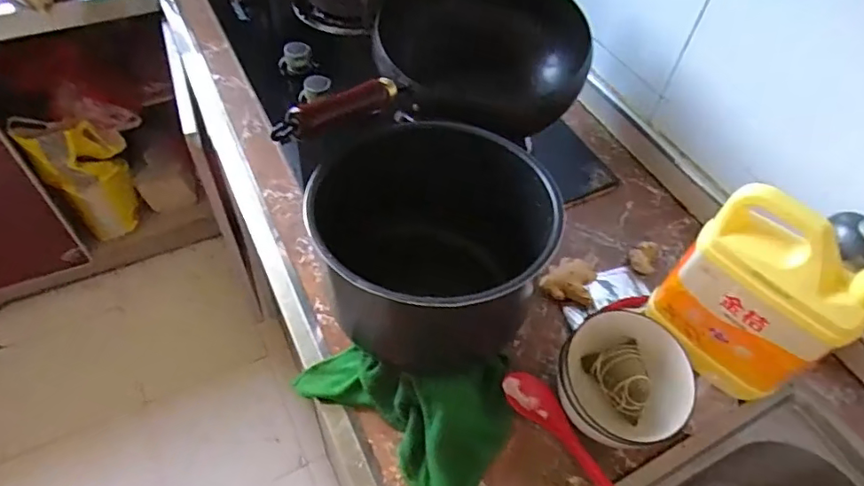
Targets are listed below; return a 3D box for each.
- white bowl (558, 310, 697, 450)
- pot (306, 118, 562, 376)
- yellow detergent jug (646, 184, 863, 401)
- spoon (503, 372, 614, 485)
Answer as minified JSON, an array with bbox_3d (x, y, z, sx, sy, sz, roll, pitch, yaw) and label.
[{"bbox_3d":[0.191,0.137,0.545,0.124,0.076,0.119,33,57,19],"label":"white bowl"},{"bbox_3d":[-0.002,0.009,0.566,0.223,0.177,0.215,2,52,-3],"label":"pot"},{"bbox_3d":[0.324,0.040,0.512,0.098,0.224,0.144,-25,59,-22],"label":"yellow detergent jug"},{"bbox_3d":[0.135,0.187,0.539,0.039,0.026,0.152,-36,63,-28],"label":"spoon"}]

